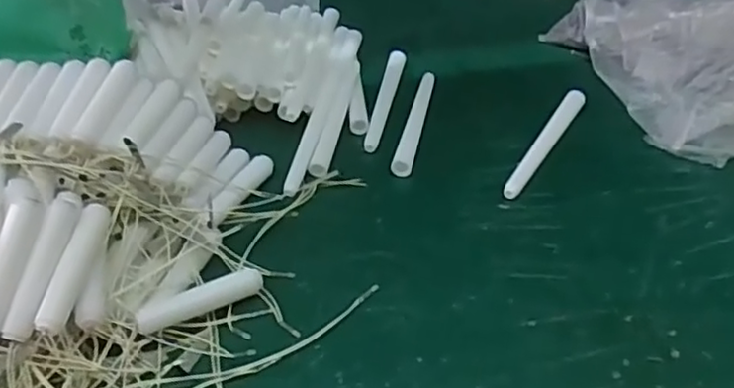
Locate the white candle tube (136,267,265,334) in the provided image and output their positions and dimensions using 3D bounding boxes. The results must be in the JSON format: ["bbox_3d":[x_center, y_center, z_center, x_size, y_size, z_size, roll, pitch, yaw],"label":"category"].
[{"bbox_3d":[-0.113,0.072,0.466,0.088,0.014,0.017,-18,41,-32],"label":"white candle tube"}]

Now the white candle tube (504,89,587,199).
[{"bbox_3d":[0.156,-0.046,0.592,0.017,0.012,0.154,21,47,26],"label":"white candle tube"}]

